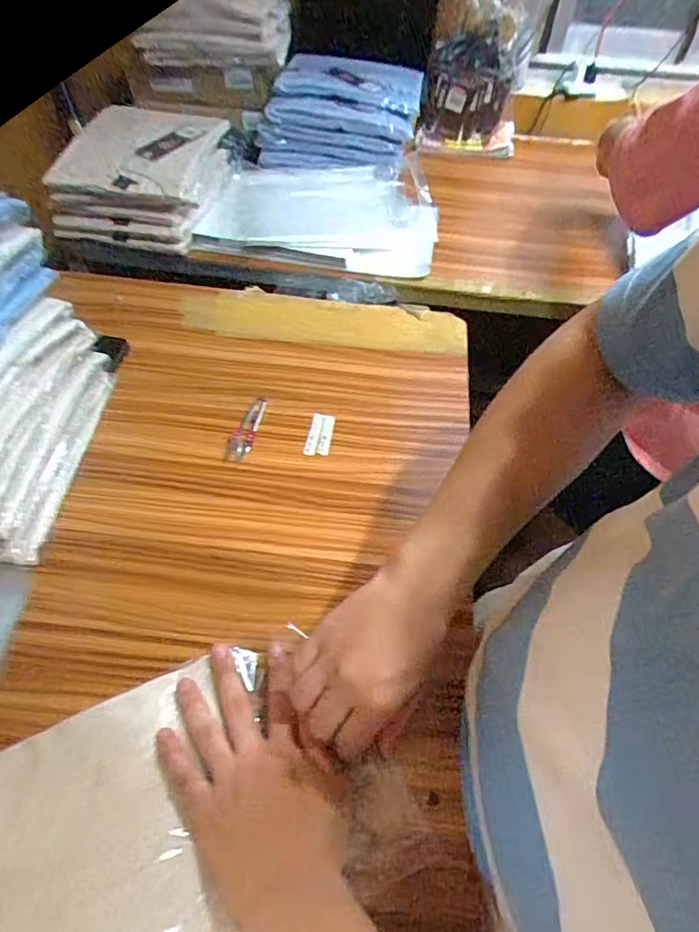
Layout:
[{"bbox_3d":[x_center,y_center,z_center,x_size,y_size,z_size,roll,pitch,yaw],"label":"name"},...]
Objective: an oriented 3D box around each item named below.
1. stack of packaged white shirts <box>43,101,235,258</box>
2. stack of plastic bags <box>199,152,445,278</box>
[{"bbox_3d":[-0.330,-0.482,0.877,0.219,0.122,0.261,10,52,4],"label":"stack of packaged white shirts"},{"bbox_3d":[-0.038,-0.449,0.919,0.383,0.075,0.246,5,52,0],"label":"stack of plastic bags"}]

